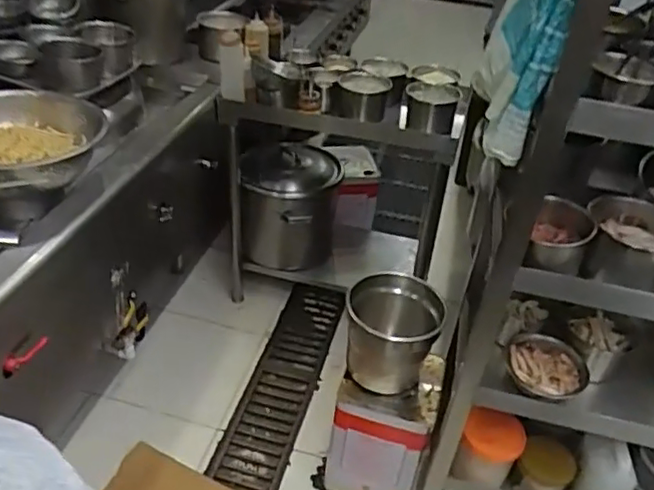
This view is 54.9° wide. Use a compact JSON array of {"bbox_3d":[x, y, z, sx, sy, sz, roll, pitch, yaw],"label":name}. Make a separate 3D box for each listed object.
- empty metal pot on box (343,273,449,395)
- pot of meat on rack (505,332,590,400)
[{"bbox_3d":[0.150,0.214,1.503,0.214,0.221,0.217,4,36,-3],"label":"empty metal pot on box"},{"bbox_3d":[0.455,0.260,1.320,0.156,0.076,0.157,10,36,5],"label":"pot of meat on rack"}]

